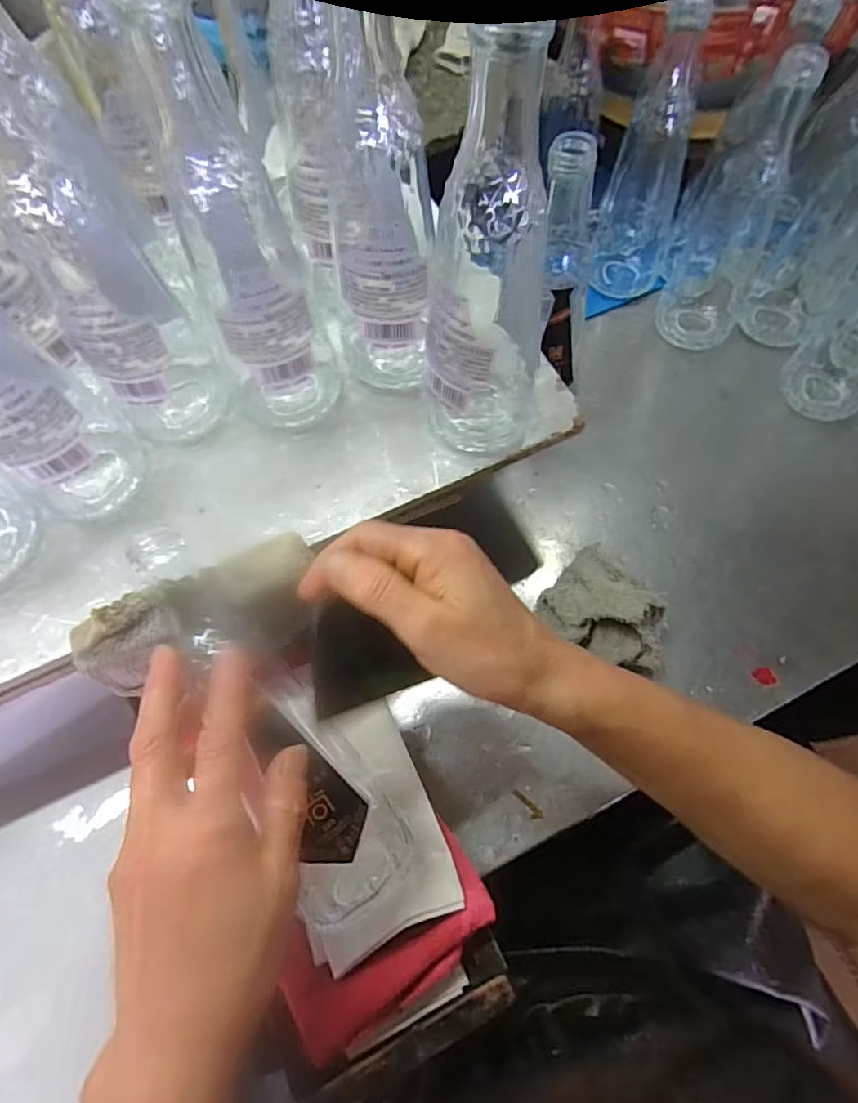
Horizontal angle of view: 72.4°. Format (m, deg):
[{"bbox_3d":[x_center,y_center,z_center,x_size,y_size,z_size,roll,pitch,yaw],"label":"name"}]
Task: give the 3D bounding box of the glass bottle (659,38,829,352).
[{"bbox_3d":[0.234,-0.251,0.446,0.067,0.191,0.058,26,72,10],"label":"glass bottle"}]

